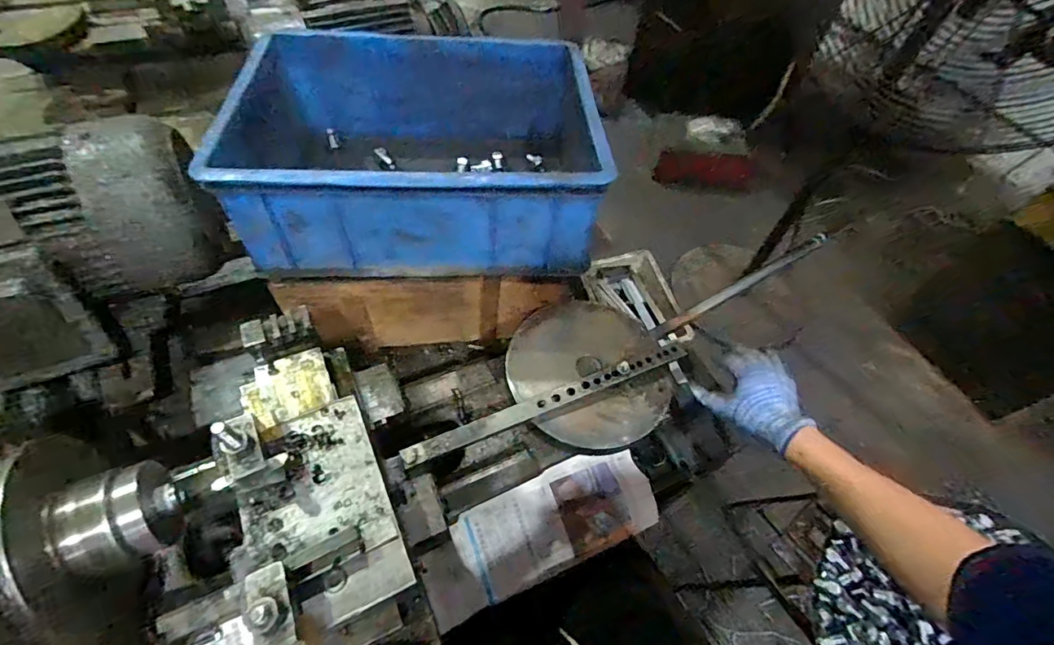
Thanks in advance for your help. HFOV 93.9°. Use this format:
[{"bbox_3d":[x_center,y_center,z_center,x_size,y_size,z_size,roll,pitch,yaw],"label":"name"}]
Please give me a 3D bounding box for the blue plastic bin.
[{"bbox_3d":[-0.122,-0.216,0.605,0.377,0.154,0.305,0,55,-5],"label":"blue plastic bin"}]

